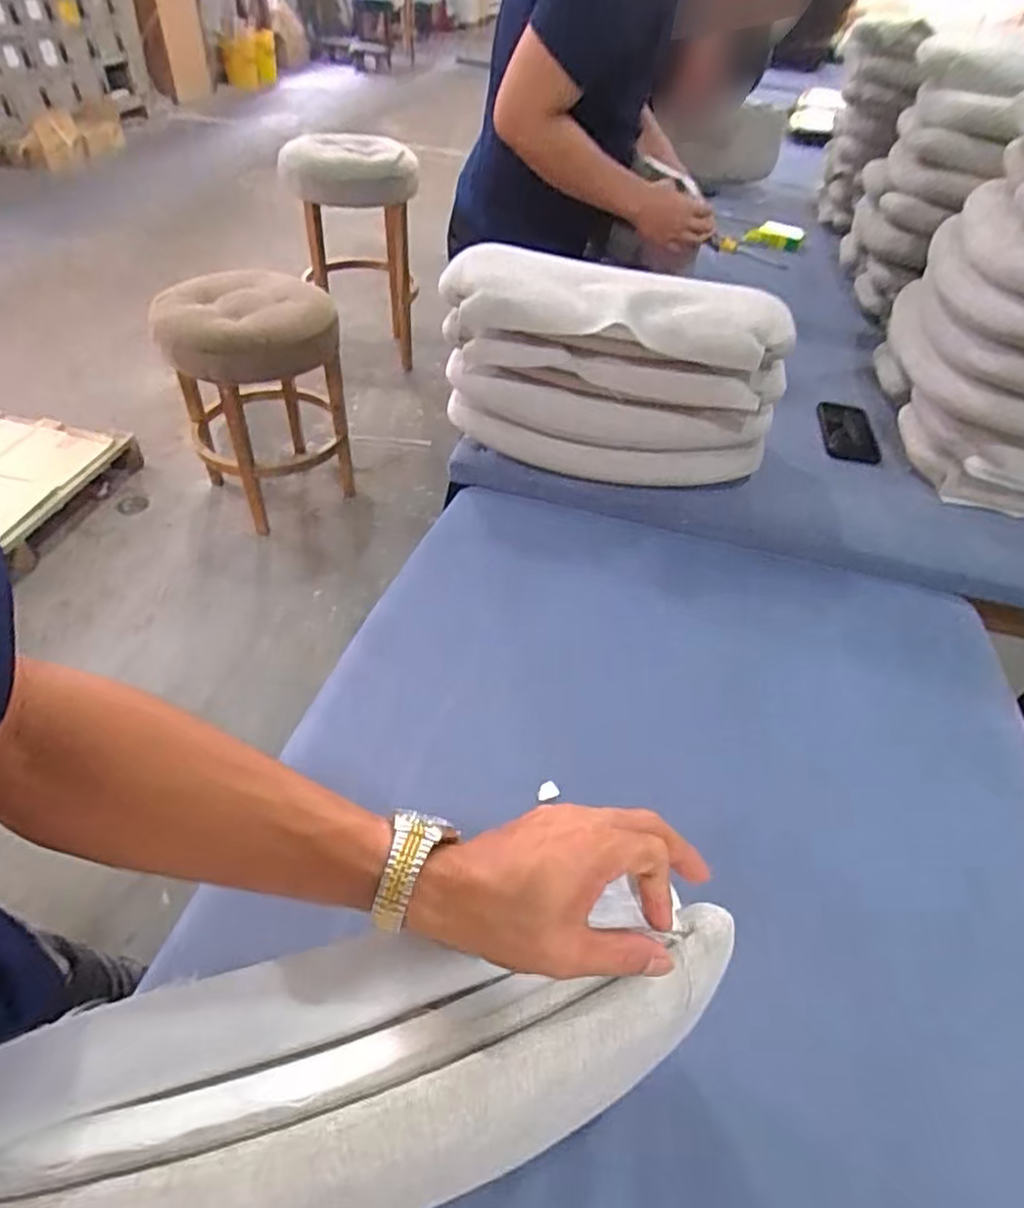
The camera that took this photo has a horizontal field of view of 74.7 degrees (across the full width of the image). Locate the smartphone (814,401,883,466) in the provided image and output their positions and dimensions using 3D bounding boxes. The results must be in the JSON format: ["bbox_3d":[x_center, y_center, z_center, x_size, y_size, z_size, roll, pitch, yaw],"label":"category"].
[{"bbox_3d":[0.522,-0.268,1.049,0.082,0.008,0.137,4,56,-1],"label":"smartphone"}]

